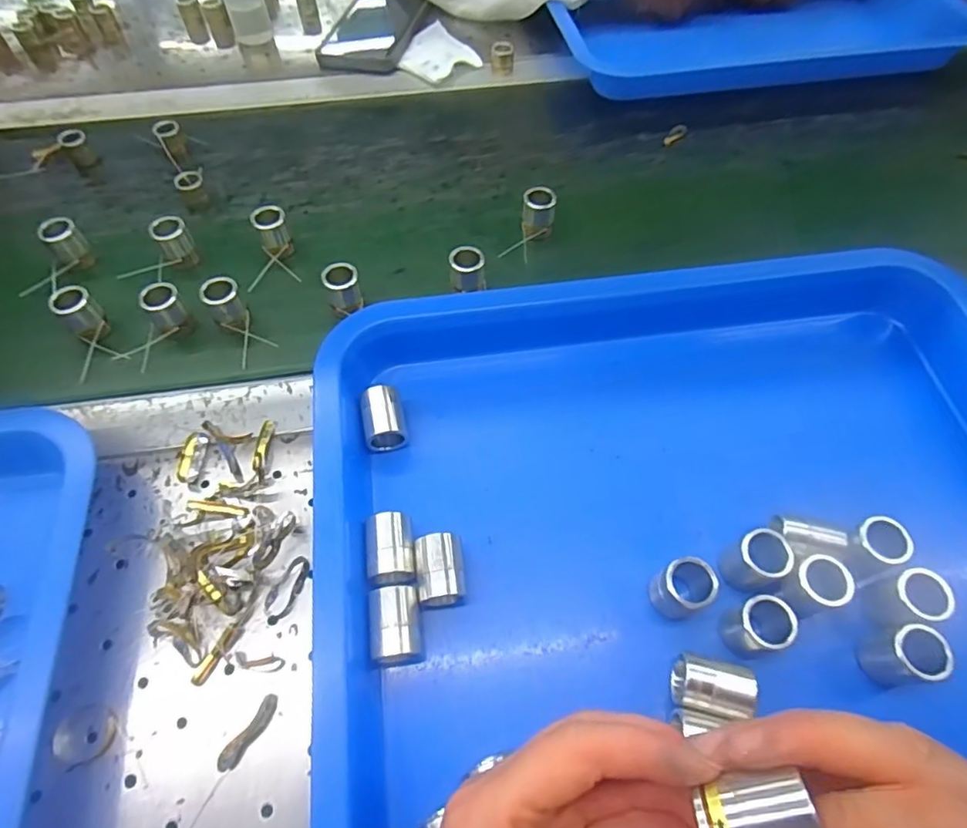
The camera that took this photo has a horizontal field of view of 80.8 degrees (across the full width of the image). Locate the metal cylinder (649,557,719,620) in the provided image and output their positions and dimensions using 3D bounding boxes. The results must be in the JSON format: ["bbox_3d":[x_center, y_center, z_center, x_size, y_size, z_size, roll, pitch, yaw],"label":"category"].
[{"bbox_3d":[0.093,0.083,0.269,0.020,0.034,0.023,-33,62,-20],"label":"metal cylinder"}]

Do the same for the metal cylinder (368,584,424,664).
[{"bbox_3d":[-0.040,0.099,0.264,0.022,0.020,0.032,-10,57,-7],"label":"metal cylinder"}]

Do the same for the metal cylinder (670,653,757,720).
[{"bbox_3d":[0.100,0.121,0.250,0.032,0.024,0.021,11,56,7],"label":"metal cylinder"}]

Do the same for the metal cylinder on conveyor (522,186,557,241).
[{"bbox_3d":[0.040,-0.145,0.410,0.022,0.028,0.022,6,56,4],"label":"metal cylinder on conveyor"}]

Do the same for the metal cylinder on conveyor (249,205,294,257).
[{"bbox_3d":[-0.146,-0.126,0.397,0.021,0.030,0.021,0,56,0],"label":"metal cylinder on conveyor"}]

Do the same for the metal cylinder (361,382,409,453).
[{"bbox_3d":[-0.055,0.003,0.316,0.022,0.020,0.034,-12,57,-8],"label":"metal cylinder"}]

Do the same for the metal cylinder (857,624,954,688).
[{"bbox_3d":[0.187,0.109,0.255,0.021,0.032,0.022,-8,56,-6],"label":"metal cylinder"}]

